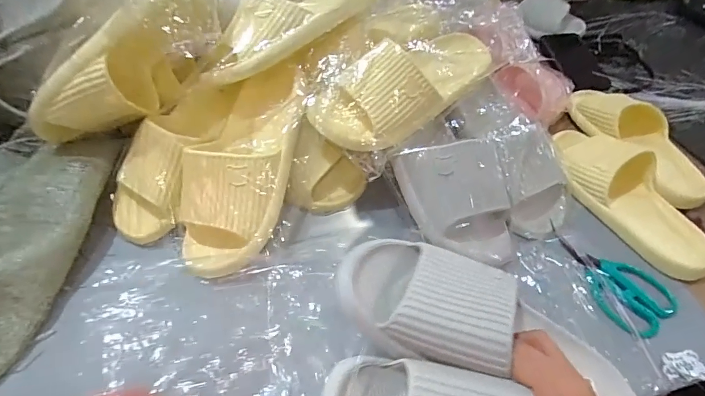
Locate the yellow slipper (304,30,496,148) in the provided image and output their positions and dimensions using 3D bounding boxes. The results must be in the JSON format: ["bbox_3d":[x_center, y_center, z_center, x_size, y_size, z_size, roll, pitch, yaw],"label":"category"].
[{"bbox_3d":[0.074,-0.147,0.480,0.263,0.063,0.090,-34,58,-27],"label":"yellow slipper"}]

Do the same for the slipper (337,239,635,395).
[{"bbox_3d":[0.125,0.102,0.326,0.273,0.066,0.102,21,50,-7],"label":"slipper"}]

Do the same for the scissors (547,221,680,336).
[{"bbox_3d":[0.293,0.084,0.457,0.084,0.006,0.143,-23,54,-20],"label":"scissors"}]

